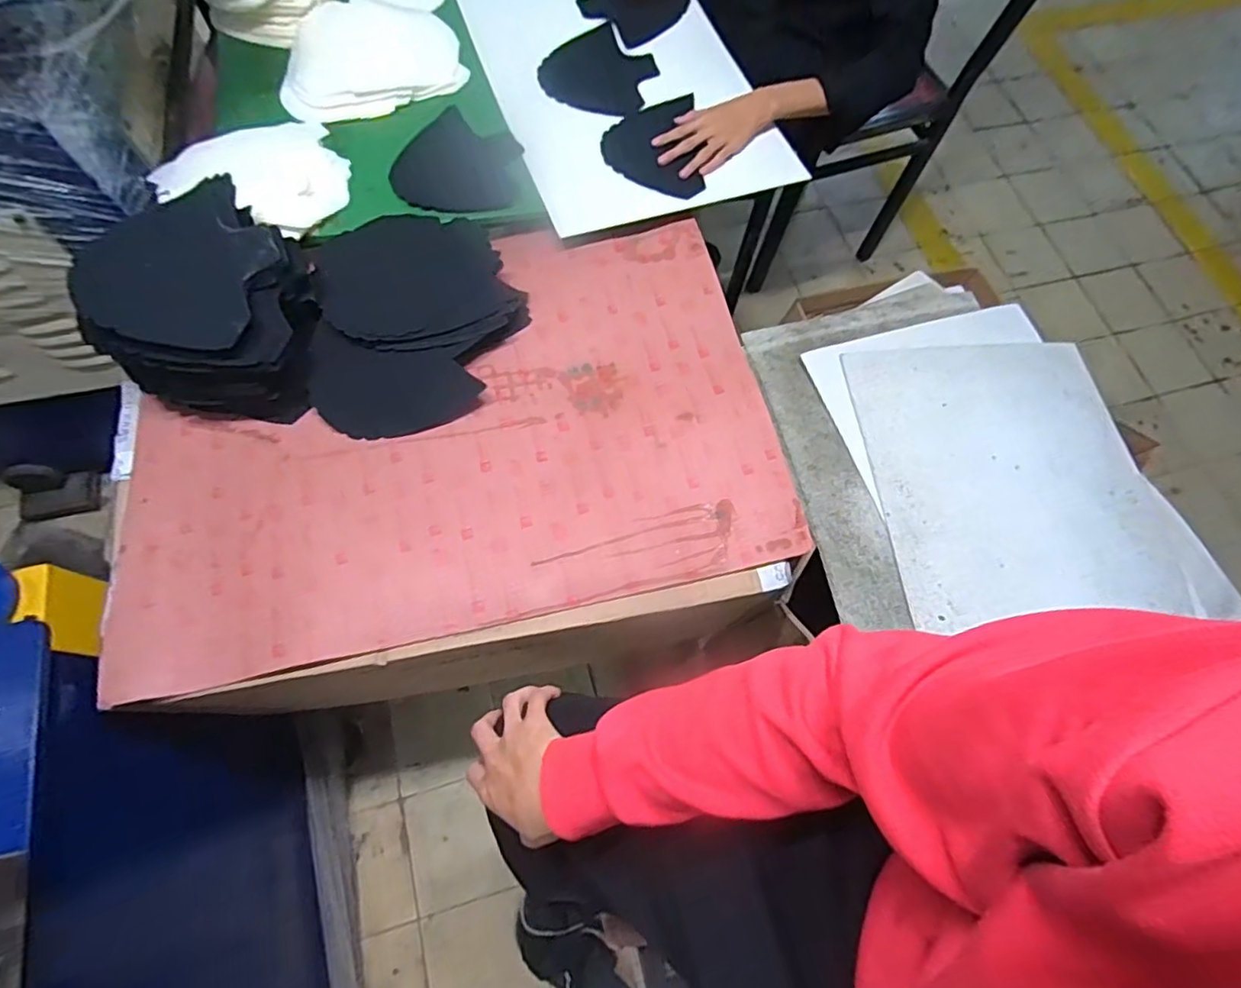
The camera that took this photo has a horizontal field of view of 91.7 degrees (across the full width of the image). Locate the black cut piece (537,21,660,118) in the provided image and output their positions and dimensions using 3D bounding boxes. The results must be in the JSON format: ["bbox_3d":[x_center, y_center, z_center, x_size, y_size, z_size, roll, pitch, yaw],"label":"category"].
[{"bbox_3d":[-0.028,-0.674,0.969,0.180,0.011,0.181,2,68,-5],"label":"black cut piece"}]

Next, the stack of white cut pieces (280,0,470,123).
[{"bbox_3d":[-0.393,-0.686,0.941,0.270,0.023,0.223,-17,72,-8],"label":"stack of white cut pieces"}]

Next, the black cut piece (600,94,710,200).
[{"bbox_3d":[0.046,-0.523,0.904,0.142,0.009,0.225,0,65,-5],"label":"black cut piece"}]

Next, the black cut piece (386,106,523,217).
[{"bbox_3d":[-0.231,-0.476,0.877,0.186,0.008,0.179,1,70,-2],"label":"black cut piece"}]

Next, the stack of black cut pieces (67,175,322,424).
[{"bbox_3d":[-0.459,-0.209,0.698,0.210,0.149,0.234,34,73,10],"label":"stack of black cut pieces"}]

